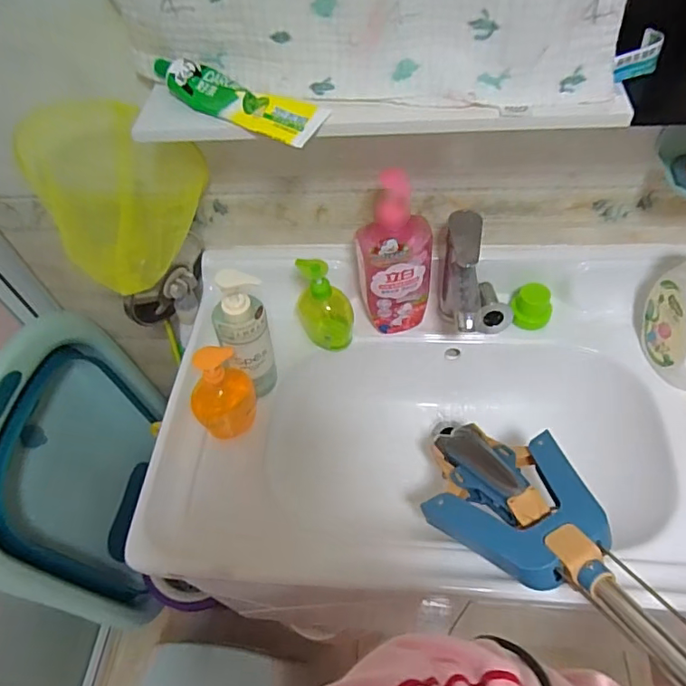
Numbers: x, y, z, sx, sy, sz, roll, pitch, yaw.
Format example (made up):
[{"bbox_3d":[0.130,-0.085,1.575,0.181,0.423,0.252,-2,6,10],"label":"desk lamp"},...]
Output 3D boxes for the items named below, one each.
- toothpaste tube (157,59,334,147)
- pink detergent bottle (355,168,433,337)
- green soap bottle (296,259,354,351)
[{"bbox_3d":[-0.116,-0.254,0.538,0.204,0.033,0.047,24,60,20],"label":"toothpaste tube"},{"bbox_3d":[0.070,-0.106,0.701,0.093,0.255,0.052,6,56,9],"label":"pink detergent bottle"},{"bbox_3d":[-0.026,-0.058,0.752,0.073,0.159,0.059,-12,55,-3],"label":"green soap bottle"}]

